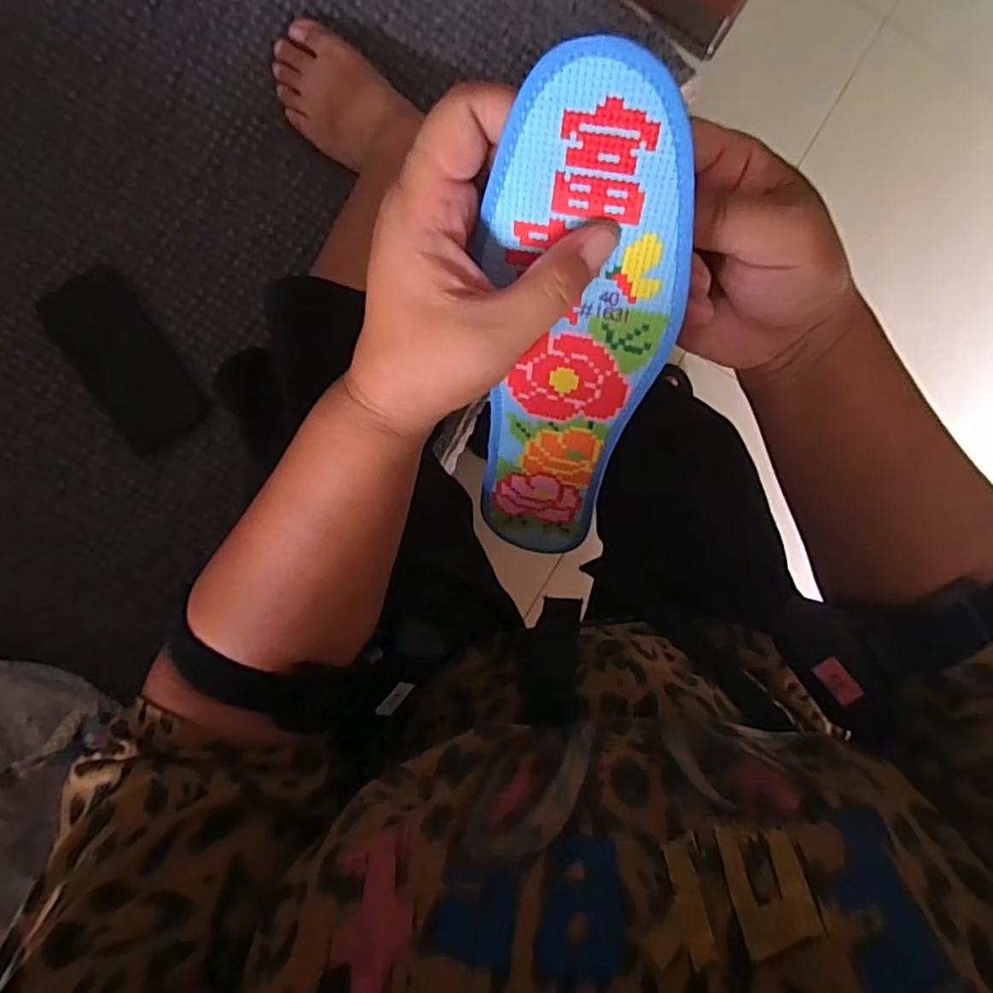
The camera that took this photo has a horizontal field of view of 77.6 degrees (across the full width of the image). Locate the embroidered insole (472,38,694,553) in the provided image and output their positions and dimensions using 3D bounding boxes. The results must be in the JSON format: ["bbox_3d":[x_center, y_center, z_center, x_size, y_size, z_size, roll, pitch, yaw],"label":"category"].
[{"bbox_3d":[0.031,-0.049,0.265,0.072,0.231,0.009,12,49,10],"label":"embroidered insole"}]

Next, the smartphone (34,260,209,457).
[{"bbox_3d":[-0.332,-0.124,0.553,0.078,0.013,0.159,-32,94,0],"label":"smartphone"}]

